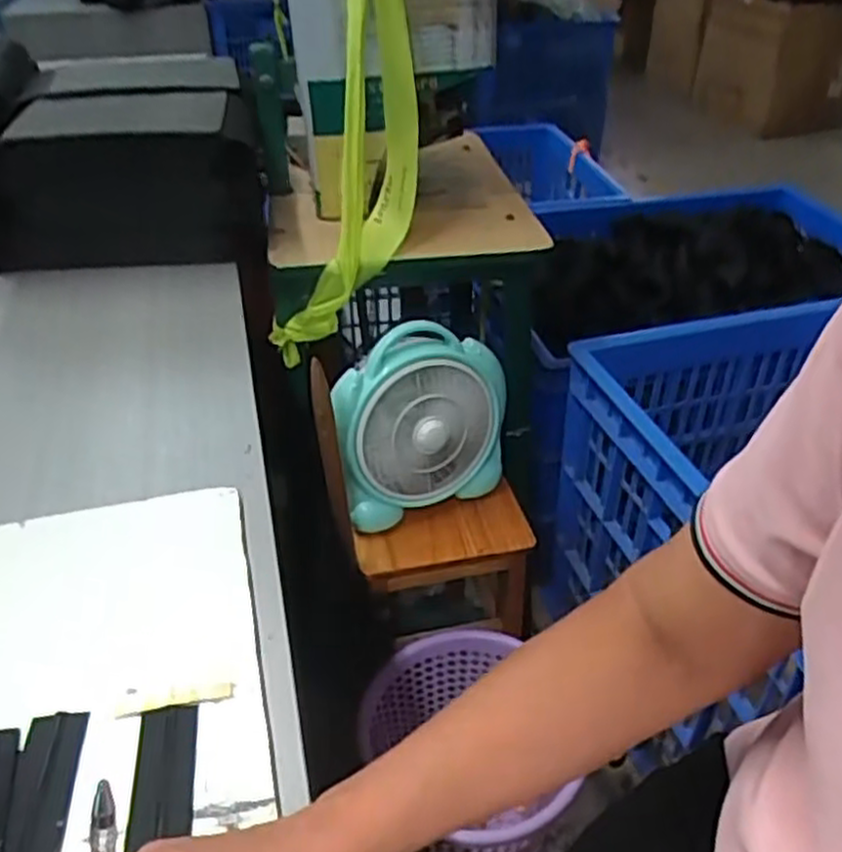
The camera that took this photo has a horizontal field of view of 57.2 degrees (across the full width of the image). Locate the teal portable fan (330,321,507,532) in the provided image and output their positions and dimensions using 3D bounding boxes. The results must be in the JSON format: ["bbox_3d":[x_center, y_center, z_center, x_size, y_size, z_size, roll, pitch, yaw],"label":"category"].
[{"bbox_3d":[-0.003,-0.010,0.979,0.228,0.253,0.090,-12,25,-20],"label":"teal portable fan"}]

